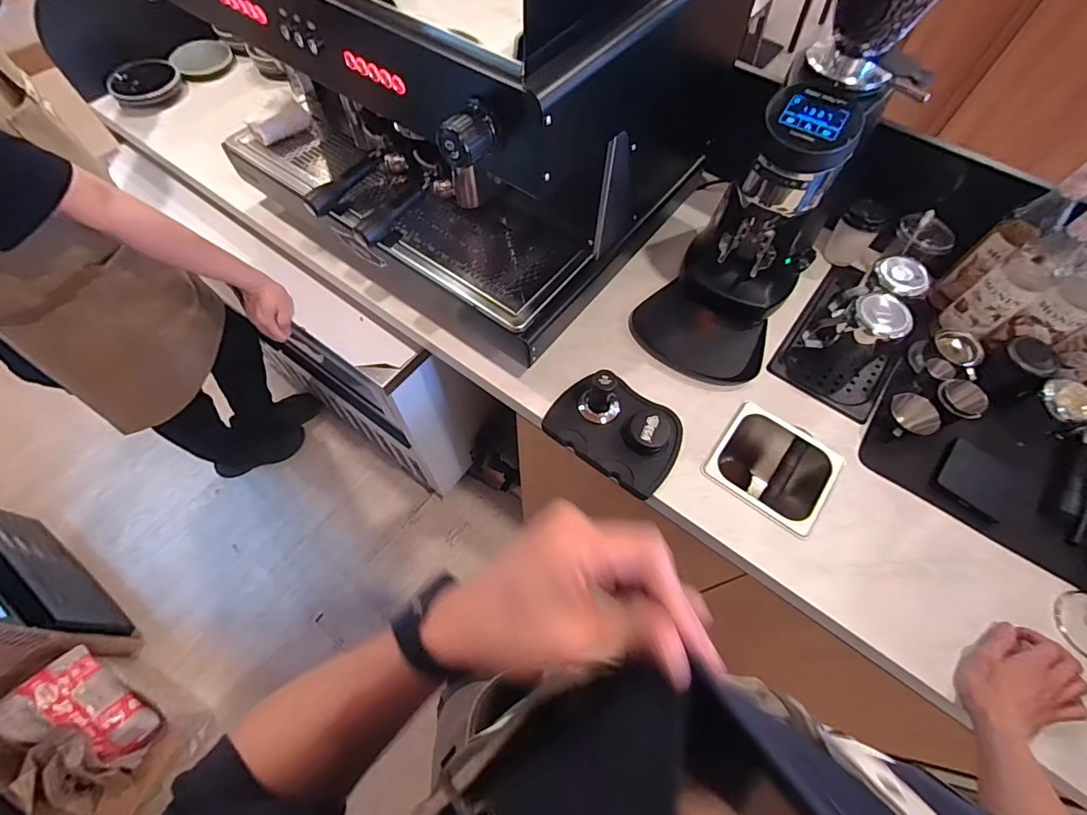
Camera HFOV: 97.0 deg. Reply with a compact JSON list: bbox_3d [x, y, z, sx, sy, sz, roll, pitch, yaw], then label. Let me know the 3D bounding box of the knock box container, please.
[{"bbox_3d":[0.356,0.120,0.793,0.179,0.151,0.171,36,67,16],"label":"knock box container"}]

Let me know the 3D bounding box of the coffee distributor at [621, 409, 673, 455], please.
[{"bbox_3d":[0.158,0.037,0.733,0.069,0.034,0.063,1,62,-1],"label":"coffee distributor"}]

